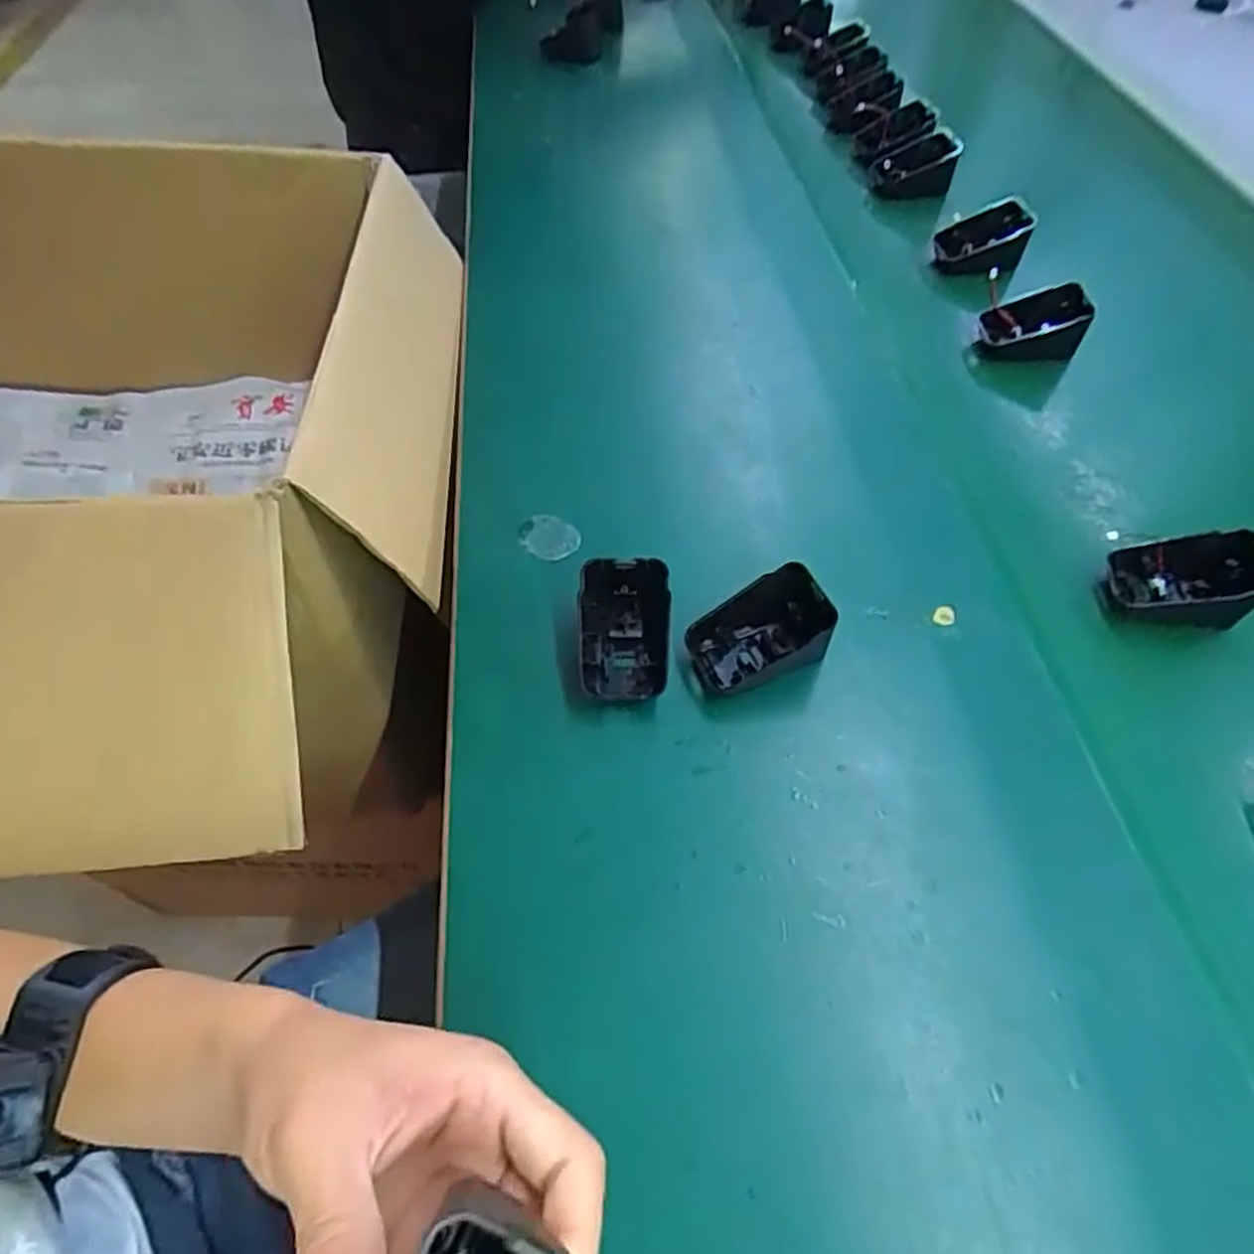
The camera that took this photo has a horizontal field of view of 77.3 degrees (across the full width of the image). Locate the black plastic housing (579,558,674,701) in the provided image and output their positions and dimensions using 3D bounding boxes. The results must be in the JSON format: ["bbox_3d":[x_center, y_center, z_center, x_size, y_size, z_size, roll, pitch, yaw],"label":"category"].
[{"bbox_3d":[-0.001,0.002,0.387,0.044,0.041,0.060,-3,54,1],"label":"black plastic housing"}]

